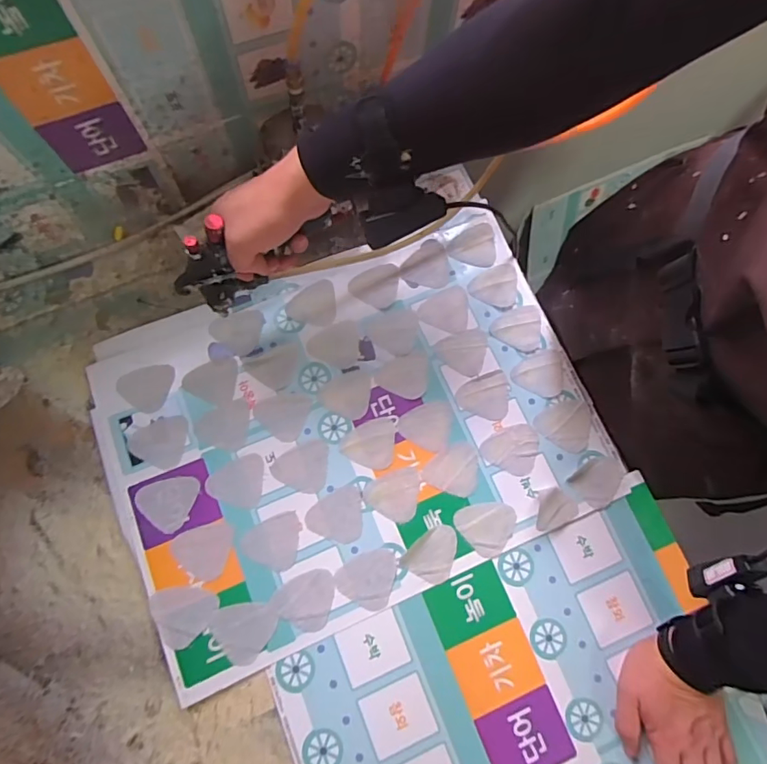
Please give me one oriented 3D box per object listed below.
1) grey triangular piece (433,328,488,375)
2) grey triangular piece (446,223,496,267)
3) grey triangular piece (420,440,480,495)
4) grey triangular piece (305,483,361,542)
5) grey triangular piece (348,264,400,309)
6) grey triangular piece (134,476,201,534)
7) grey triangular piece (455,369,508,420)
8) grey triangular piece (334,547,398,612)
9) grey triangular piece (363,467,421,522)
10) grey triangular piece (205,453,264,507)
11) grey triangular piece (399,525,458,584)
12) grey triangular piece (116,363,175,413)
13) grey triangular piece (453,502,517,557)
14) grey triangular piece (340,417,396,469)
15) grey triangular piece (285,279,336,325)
[{"bbox_3d":[0.092,-0.040,0.581,0.059,0.004,0.057,16,77,2],"label":"grey triangular piece"},{"bbox_3d":[0.109,-0.169,0.605,0.060,0.007,0.053,-6,78,-3],"label":"grey triangular piece"},{"bbox_3d":[0.080,0.095,0.550,0.058,0.004,0.059,22,78,3],"label":"grey triangular piece"},{"bbox_3d":[-0.054,0.145,0.532,0.060,0.004,0.058,-4,77,-3],"label":"grey triangular piece"},{"bbox_3d":[-0.011,-0.118,0.590,0.057,0.004,0.052,7,87,-3],"label":"grey triangular piece"},{"bbox_3d":[-0.232,0.126,0.518,0.058,0.004,0.058,15,77,2],"label":"grey triangular piece"},{"bbox_3d":[0.118,0.018,0.568,0.062,0.004,0.053,-15,78,-5],"label":"grey triangular piece"},{"bbox_3d":[-0.016,0.202,0.515,0.056,0.004,0.060,30,78,5],"label":"grey triangular piece"},{"bbox_3d":[0.014,0.127,0.539,0.065,0.004,0.051,-17,78,-6],"label":"grey triangular piece"},{"bbox_3d":[-0.162,0.106,0.531,0.057,0.005,0.056,1,77,-2],"label":"grey triangular piece"},{"bbox_3d":[0.055,0.185,0.526,0.049,0.004,0.061,38,79,7],"label":"grey triangular piece"},{"bbox_3d":[-0.273,0.003,0.559,0.056,0.004,0.056,16,77,2],"label":"grey triangular piece"},{"bbox_3d":[0.115,0.155,0.538,0.060,0.004,0.059,-43,82,-10],"label":"grey triangular piece"},{"bbox_3d":[-0.017,0.069,0.552,0.059,0.004,0.056,2,77,-1],"label":"grey triangular piece"},{"bbox_3d":[-0.087,-0.095,0.586,0.058,0.004,0.054,-3,77,-2],"label":"grey triangular piece"}]

